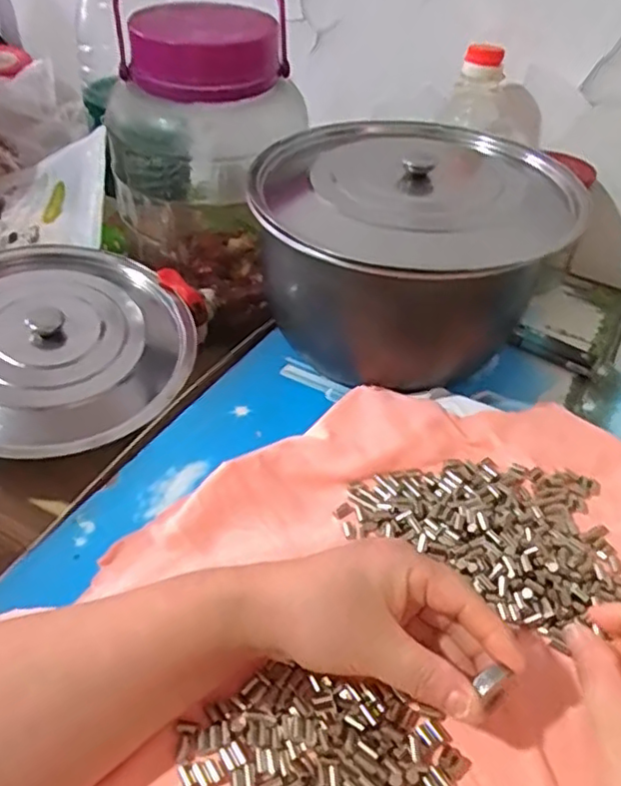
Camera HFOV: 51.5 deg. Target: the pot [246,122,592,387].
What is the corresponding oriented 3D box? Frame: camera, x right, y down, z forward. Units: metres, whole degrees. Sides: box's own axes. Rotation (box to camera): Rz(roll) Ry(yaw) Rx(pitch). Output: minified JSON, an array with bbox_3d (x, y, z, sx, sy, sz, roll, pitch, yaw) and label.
[{"bbox_3d":[0.064,-0.120,0.509,0.210,0.150,0.198,3,43,-3],"label":"pot"}]

